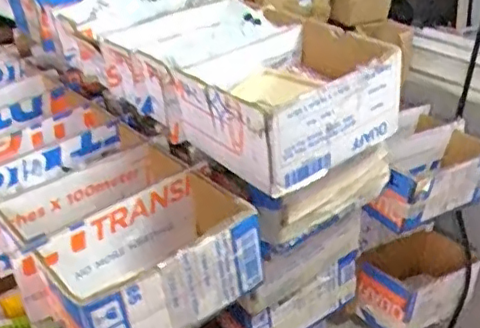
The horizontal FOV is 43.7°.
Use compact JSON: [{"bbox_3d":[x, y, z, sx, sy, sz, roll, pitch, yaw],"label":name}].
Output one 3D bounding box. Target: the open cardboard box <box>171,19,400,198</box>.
[{"bbox_3d":[0.039,-0.055,0.524,0.160,0.077,0.134,-24,37,-28],"label":"open cardboard box"}]

